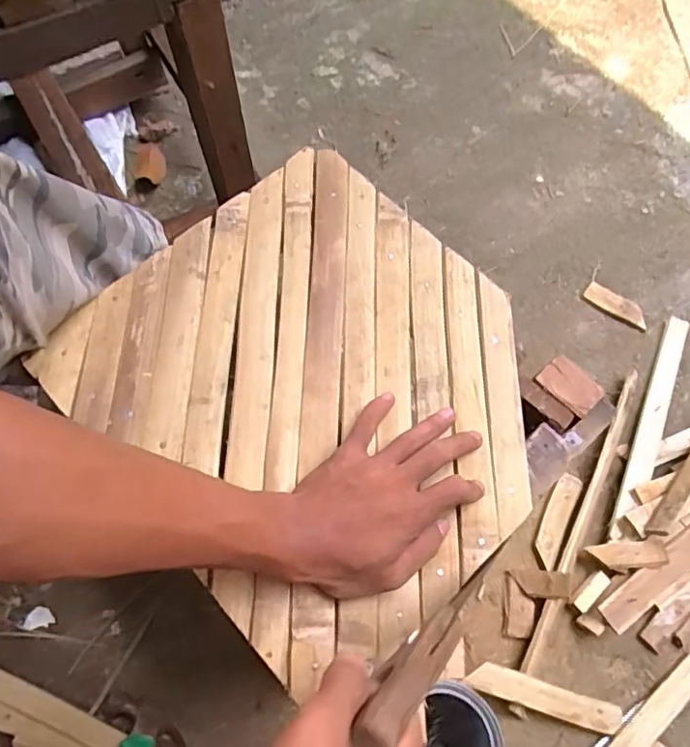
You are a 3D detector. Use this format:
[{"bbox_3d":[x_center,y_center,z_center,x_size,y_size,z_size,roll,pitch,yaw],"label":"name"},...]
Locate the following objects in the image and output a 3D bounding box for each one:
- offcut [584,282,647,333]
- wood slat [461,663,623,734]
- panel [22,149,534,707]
[{"bbox_3d":[0.403,-0.102,0.859,0.098,0.012,0.032,33,68,13],"label":"offcut"},{"bbox_3d":[0.212,0.343,0.617,0.178,0.010,0.028,20,66,-6],"label":"wood slat"},{"bbox_3d":[-0.018,0.005,0.481,0.335,0.026,0.369,-41,73,-18],"label":"panel"}]

